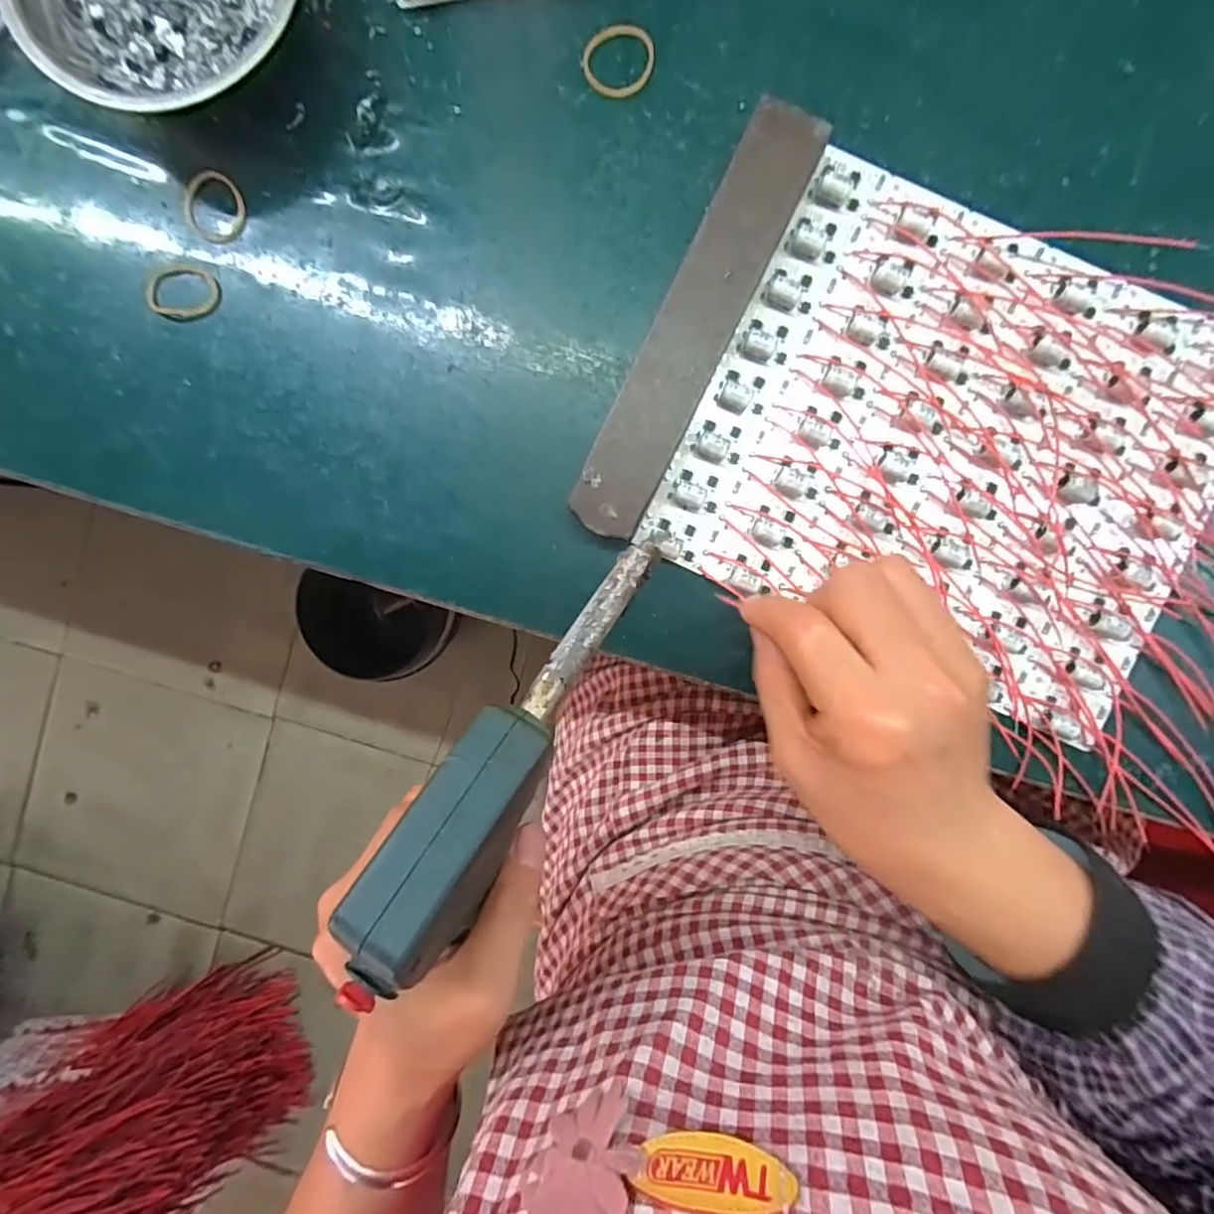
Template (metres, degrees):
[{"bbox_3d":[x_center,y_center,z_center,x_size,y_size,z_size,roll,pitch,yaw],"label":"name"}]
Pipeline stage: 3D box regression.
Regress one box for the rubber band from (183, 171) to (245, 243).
[{"bbox_3d":[-0.186,-0.190,0.280,0.027,0.004,0.035,-30,92,3],"label":"rubber band"}]

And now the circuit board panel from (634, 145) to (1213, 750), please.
[{"bbox_3d":[0.166,-0.073,0.272,0.233,0.013,0.204,26,93,0],"label":"circuit board panel"}]

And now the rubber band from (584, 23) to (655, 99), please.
[{"bbox_3d":[0.006,-0.252,0.272,0.032,0.004,0.032,1,93,1],"label":"rubber band"}]

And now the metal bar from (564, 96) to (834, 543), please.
[{"bbox_3d":[0.040,-0.126,0.269,0.035,0.018,0.199,26,93,0],"label":"metal bar"}]

